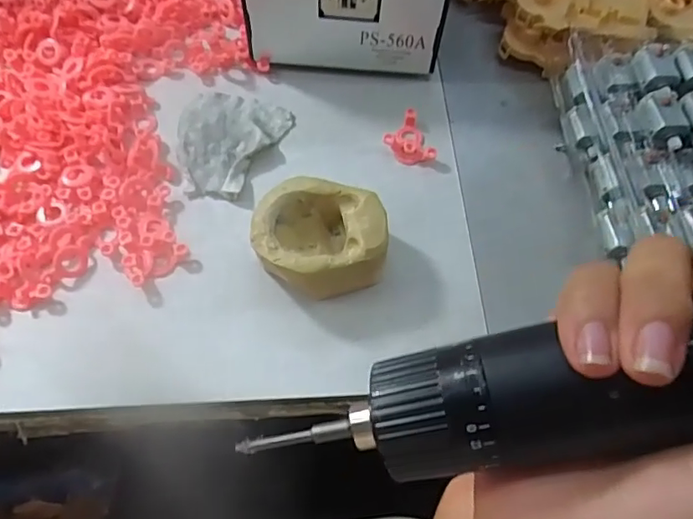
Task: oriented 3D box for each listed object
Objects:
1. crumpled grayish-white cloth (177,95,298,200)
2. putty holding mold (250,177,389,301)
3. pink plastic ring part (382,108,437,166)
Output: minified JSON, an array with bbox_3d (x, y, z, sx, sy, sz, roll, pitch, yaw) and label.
[{"bbox_3d":[-0.074,-0.073,0.343,0.069,0.011,0.079,6,63,0],"label":"crumpled grayish-white cloth"},{"bbox_3d":[-0.014,-0.008,0.295,0.067,0.033,0.062,1,63,-2],"label":"putty holding mold"},{"bbox_3d":[0.037,-0.076,0.348,0.027,0.010,0.039,-17,65,-11],"label":"pink plastic ring part"}]

